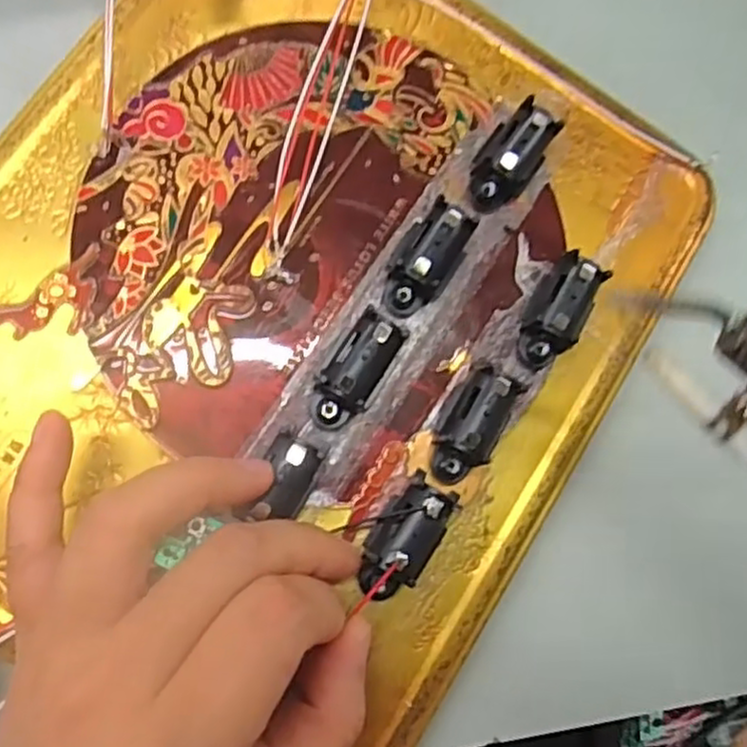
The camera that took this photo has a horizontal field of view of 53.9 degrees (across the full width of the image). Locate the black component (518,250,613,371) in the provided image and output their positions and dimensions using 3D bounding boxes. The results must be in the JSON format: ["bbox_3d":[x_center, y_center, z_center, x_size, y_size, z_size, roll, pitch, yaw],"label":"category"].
[{"bbox_3d":[0.056,-0.019,0.219,0.015,0.016,0.036,30,79,-2],"label":"black component"}]

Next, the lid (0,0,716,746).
[{"bbox_3d":[-0.021,-0.020,0.213,0.197,0.020,0.228,32,81,-1],"label":"lid"}]

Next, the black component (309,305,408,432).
[{"bbox_3d":[-0.006,-0.001,0.207,0.015,0.015,0.035,32,79,-2],"label":"black component"}]

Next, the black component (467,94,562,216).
[{"bbox_3d":[0.042,-0.066,0.225,0.017,0.015,0.035,39,79,-1],"label":"black component"}]

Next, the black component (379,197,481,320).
[{"bbox_3d":[0.016,-0.034,0.216,0.019,0.015,0.036,29,79,-2],"label":"black component"}]

